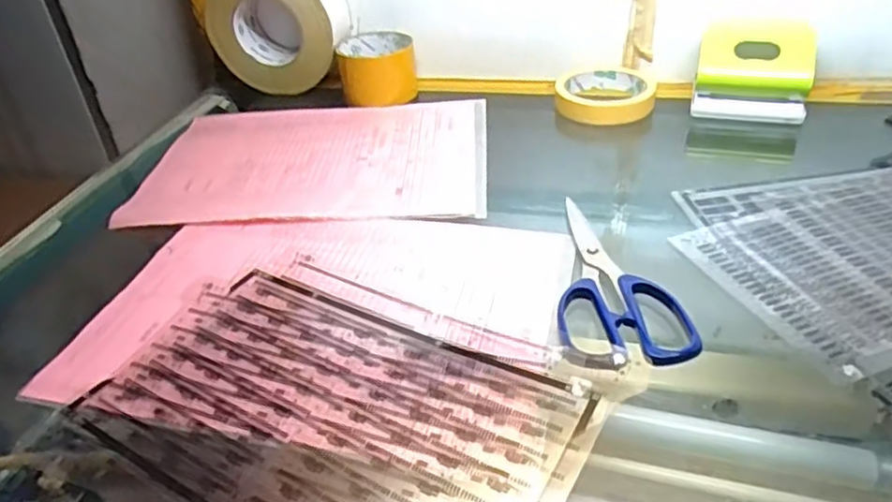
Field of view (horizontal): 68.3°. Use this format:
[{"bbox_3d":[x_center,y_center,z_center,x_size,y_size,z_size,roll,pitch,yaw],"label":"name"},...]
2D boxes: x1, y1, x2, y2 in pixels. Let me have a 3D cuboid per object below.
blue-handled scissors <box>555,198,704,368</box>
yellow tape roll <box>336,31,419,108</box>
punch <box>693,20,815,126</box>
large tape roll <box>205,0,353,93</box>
[{"bbox_3d":[0.102,0.011,0.430,0.075,0.014,0.177,-6,36,0],"label":"blue-handled scissors"},{"bbox_3d":[-0.072,-0.195,0.700,0.080,0.048,0.080,-7,36,-2],"label":"yellow tape roll"},{"bbox_3d":[0.291,-0.177,0.624,0.098,0.077,0.087,8,38,18],"label":"punch"},{"bbox_3d":[-0.179,-0.242,0.705,0.141,0.131,0.068,5,37,14],"label":"large tape roll"}]

